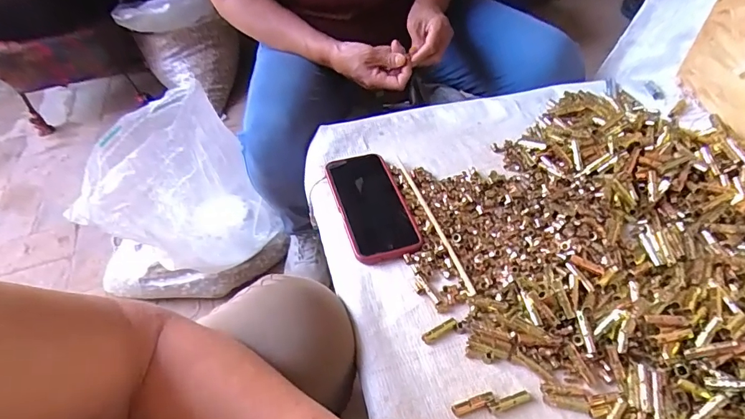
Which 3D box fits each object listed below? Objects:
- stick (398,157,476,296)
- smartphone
[{"bbox_3d":[0.072,0.011,0.530,0.011,0.005,0.215,-18,51,-9],"label":"stick"},{"bbox_3d":[-0.002,-0.011,0.548,0.081,0.010,0.169,-16,51,-8],"label":"smartphone"}]

